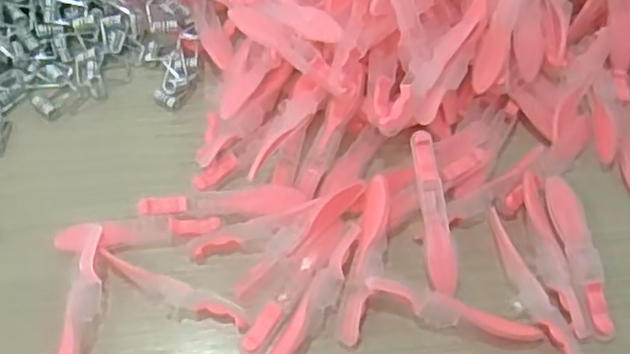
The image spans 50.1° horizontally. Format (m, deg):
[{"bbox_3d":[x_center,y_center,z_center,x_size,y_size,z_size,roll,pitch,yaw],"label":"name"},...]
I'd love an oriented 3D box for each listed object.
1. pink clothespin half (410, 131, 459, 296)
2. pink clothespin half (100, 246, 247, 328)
[{"bbox_3d":[0.056,0.016,0.316,0.012,0.007,0.075,-8,81,-5],"label":"pink clothespin half"},{"bbox_3d":[-0.065,0.053,0.304,0.072,0.010,0.015,22,61,11],"label":"pink clothespin half"}]

